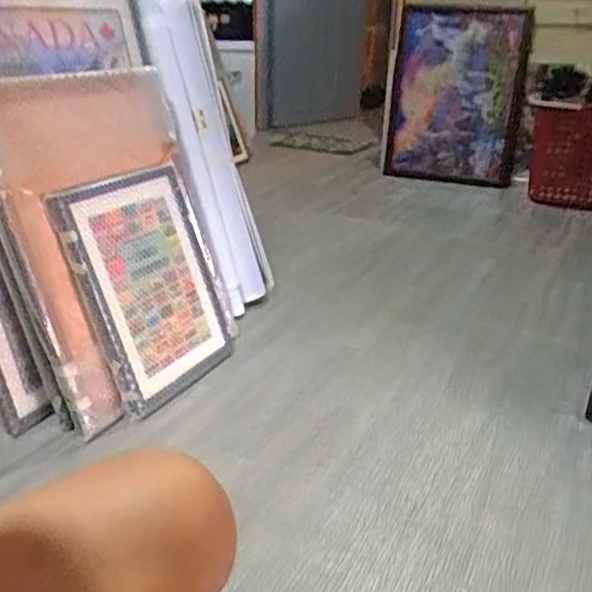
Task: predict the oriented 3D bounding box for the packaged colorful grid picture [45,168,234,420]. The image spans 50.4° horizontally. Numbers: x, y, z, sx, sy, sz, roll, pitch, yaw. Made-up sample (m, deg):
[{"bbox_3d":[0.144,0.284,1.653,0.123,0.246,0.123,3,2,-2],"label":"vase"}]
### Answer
[{"bbox_3d":[-0.275,-0.027,1.262,0.033,0.426,0.341,-13,12,34],"label":"packaged colorful grid picture"}]

